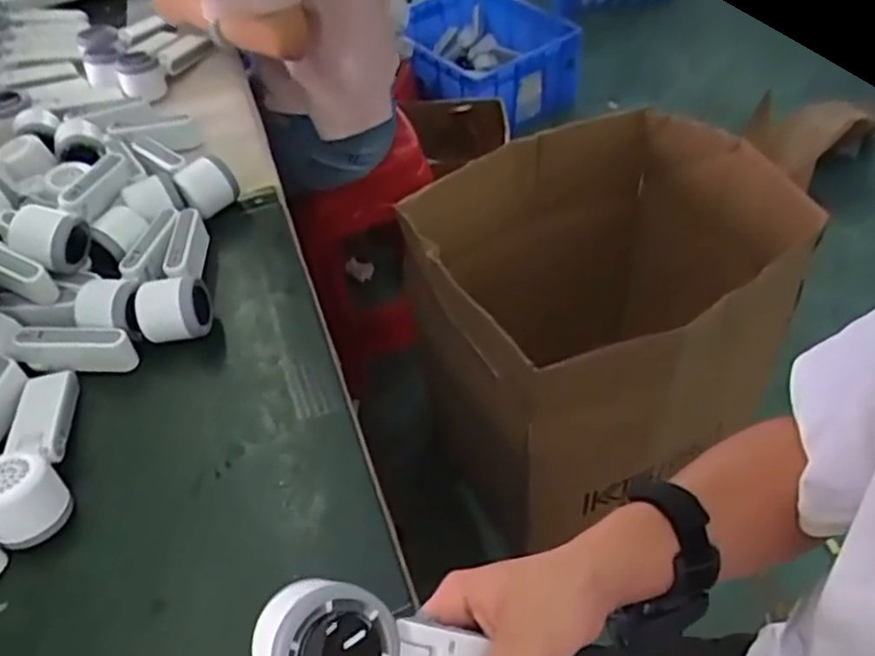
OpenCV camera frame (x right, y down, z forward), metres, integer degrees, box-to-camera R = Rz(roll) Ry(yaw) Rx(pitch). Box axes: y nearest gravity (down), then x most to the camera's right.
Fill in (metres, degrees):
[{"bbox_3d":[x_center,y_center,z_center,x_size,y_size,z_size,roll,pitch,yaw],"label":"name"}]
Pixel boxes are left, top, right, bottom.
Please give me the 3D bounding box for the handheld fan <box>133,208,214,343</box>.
[{"bbox_3d":[-0.263,-0.056,0.701,0.066,0.044,0.168,-11,50,-5],"label":"handheld fan"}]

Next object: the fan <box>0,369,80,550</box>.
[{"bbox_3d":[-0.337,0.092,0.571,0.053,0.053,0.169,-16,51,-8],"label":"fan"}]

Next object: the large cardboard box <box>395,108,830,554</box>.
[{"bbox_3d":[0.262,0.002,1.132,0.509,0.493,0.411,-24,51,-13],"label":"large cardboard box"}]

